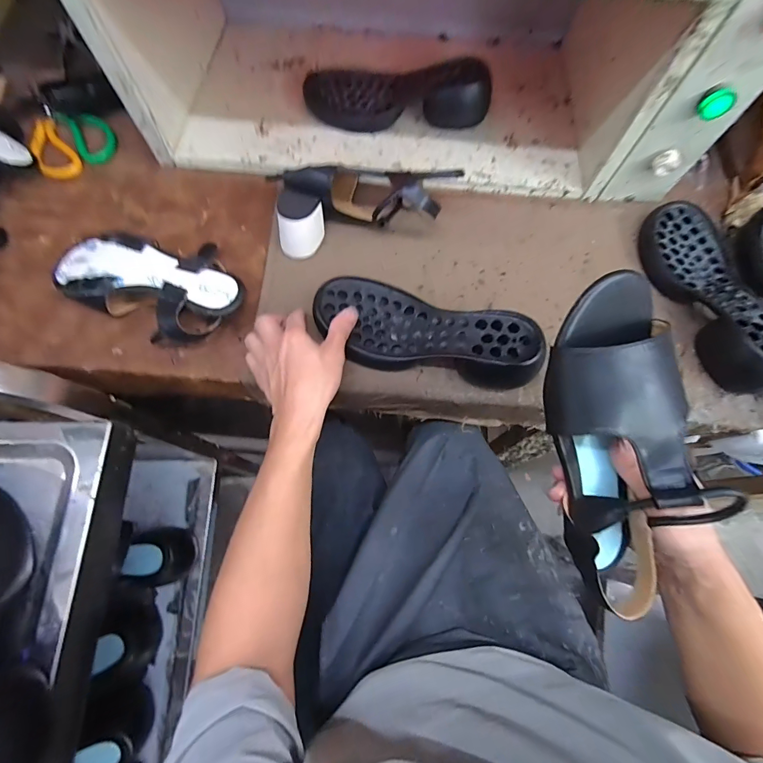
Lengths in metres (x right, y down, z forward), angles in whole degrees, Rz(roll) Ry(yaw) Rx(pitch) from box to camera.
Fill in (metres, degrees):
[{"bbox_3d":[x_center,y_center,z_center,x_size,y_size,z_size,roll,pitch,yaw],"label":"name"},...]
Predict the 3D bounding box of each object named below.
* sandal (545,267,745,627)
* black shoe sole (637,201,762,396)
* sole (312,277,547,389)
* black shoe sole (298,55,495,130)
[{"bbox_3d":[0.165,0.046,0.264,0.086,0.073,0.227,-6,96,-3],"label":"sandal"},{"bbox_3d":[0.386,-0.112,0.445,0.100,0.056,0.249,-3,73,-2],"label":"black shoe sole"},{"bbox_3d":[0.047,-0.049,0.429,0.246,0.053,0.094,17,73,11],"label":"sole"},{"bbox_3d":[0.021,-0.405,0.527,0.250,0.059,0.087,0,73,-1],"label":"black shoe sole"}]

